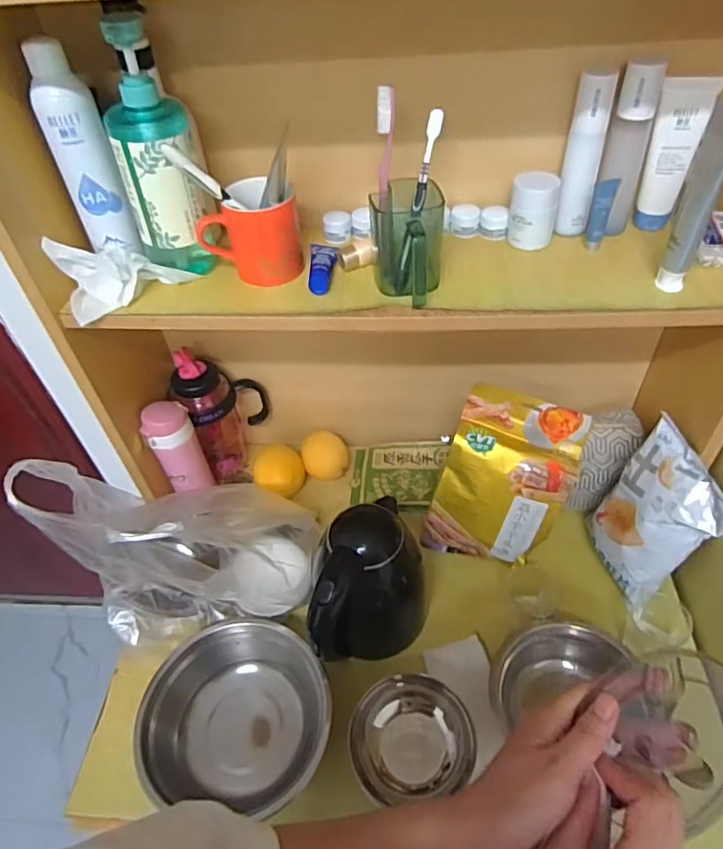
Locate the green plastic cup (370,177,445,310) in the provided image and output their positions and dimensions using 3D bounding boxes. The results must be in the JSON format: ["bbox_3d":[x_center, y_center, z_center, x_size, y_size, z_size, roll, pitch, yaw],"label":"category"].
[{"bbox_3d":[0.049,-0.185,0.598,0.071,0.097,0.106,-1,46,5],"label":"green plastic cup"}]

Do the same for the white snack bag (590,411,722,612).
[{"bbox_3d":[0.386,0.125,0.752,0.091,0.199,0.152,-12,46,-6],"label":"white snack bag"}]

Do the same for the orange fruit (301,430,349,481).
[{"bbox_3d":[-0.065,0.053,0.994,0.078,0.076,0.076,-3,46,3],"label":"orange fruit"}]

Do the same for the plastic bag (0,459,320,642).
[{"bbox_3d":[-0.223,0.152,0.722,0.281,0.311,0.182,-4,46,2],"label":"plastic bag"}]

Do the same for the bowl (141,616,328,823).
[{"bbox_3d":[-0.156,0.370,0.720,0.230,0.092,0.221,-5,46,1],"label":"bowl"}]

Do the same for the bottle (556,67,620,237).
[{"bbox_3d":[0.249,-0.300,0.628,0.039,0.164,0.033,10,48,15],"label":"bottle"}]

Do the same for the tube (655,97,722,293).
[{"bbox_3d":[0.321,-0.210,0.538,0.031,0.172,0.043,18,51,22],"label":"tube"}]

